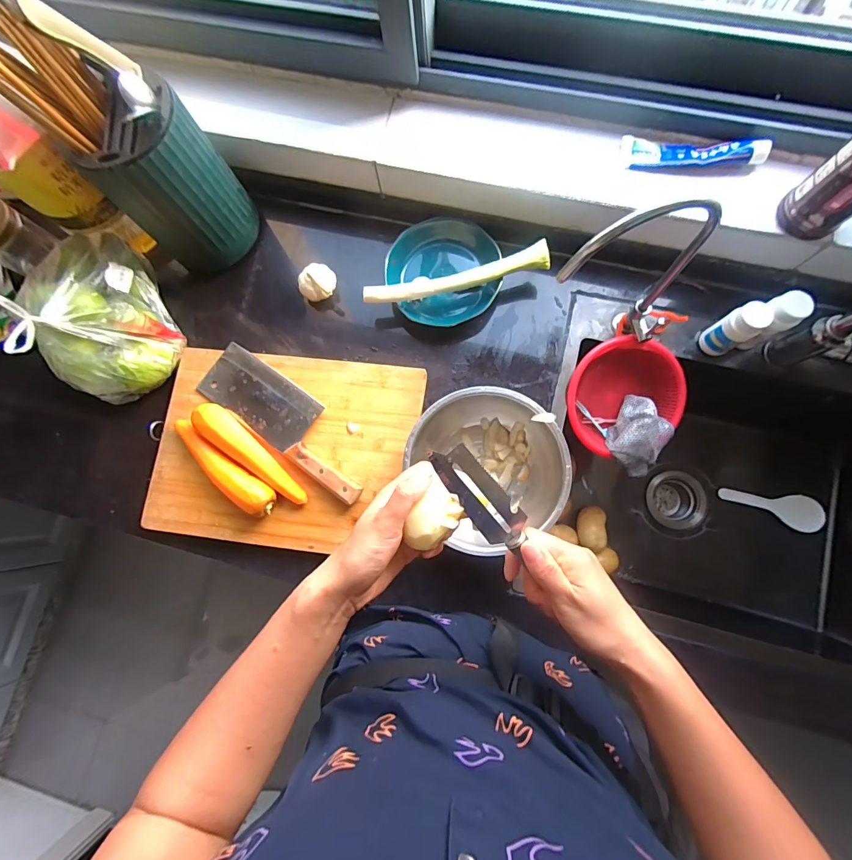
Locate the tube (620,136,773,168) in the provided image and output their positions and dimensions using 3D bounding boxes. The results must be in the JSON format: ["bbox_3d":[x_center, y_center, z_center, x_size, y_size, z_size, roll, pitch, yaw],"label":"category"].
[{"bbox_3d":[0.344,-0.362,0.526,0.169,0.024,0.041,2,81,4],"label":"tube"}]

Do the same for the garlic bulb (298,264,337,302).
[{"bbox_3d":[-0.161,-0.222,0.620,0.050,0.043,0.055,-1,81,4],"label":"garlic bulb"}]

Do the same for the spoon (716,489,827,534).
[{"bbox_3d":[0.606,0.137,0.712,0.163,0.012,0.058,10,82,5],"label":"spoon"}]

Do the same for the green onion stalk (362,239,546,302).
[{"bbox_3d":[0.042,-0.218,0.581,0.260,0.030,0.033,-11,80,2],"label":"green onion stalk"}]

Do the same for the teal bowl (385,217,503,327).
[{"bbox_3d":[0.025,-0.233,0.606,0.161,0.045,0.144,-4,81,3],"label":"teal bowl"}]

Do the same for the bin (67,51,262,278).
[{"bbox_3d":[-0.341,-0.327,0.565,0.129,0.205,0.150,23,83,7],"label":"bin"}]

